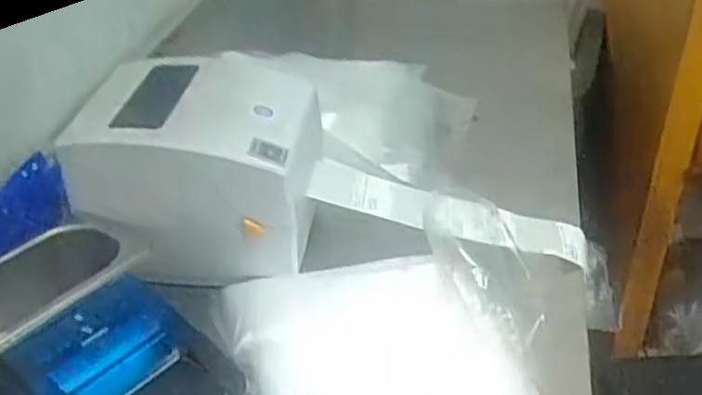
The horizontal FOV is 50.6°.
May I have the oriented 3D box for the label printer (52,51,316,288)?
[{"bbox_3d":[-0.136,-0.031,0.698,0.192,0.160,0.172,2,36,8],"label":"label printer"}]

